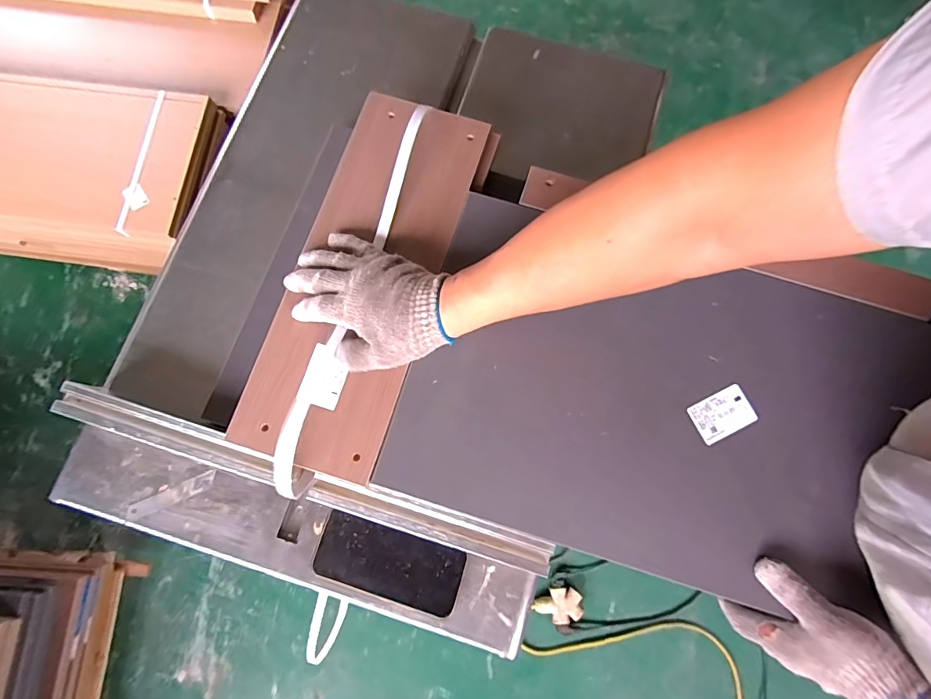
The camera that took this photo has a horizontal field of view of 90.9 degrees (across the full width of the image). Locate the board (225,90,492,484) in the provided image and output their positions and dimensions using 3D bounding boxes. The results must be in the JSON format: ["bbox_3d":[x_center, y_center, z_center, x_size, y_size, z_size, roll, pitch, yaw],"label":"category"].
[{"bbox_3d":[-0.105,-0.086,0.497,0.150,0.024,0.419,17,78,5],"label":"board"}]

